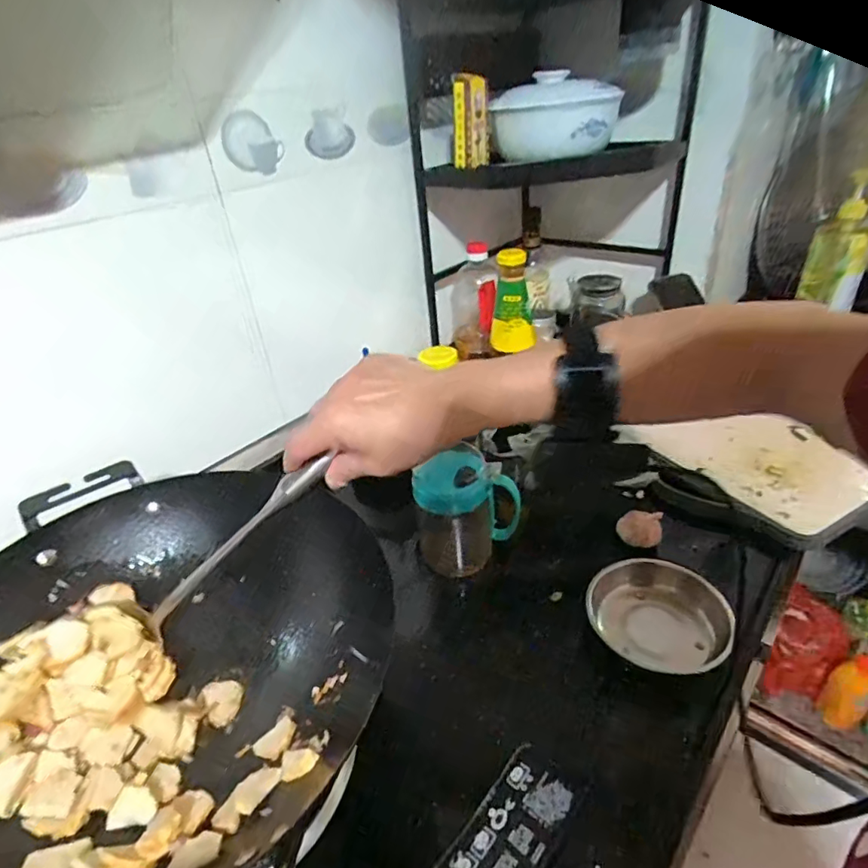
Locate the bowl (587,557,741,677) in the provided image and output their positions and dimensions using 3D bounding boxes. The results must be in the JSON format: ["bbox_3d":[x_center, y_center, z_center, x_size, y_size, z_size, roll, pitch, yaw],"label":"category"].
[{"bbox_3d":[0.213,0.171,0.510,0.120,0.042,0.110,-4,33,3],"label":"bowl"}]

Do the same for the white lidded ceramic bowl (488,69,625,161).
[{"bbox_3d":[0.164,-0.433,0.723,0.165,0.100,0.129,4,35,15],"label":"white lidded ceramic bowl"}]

